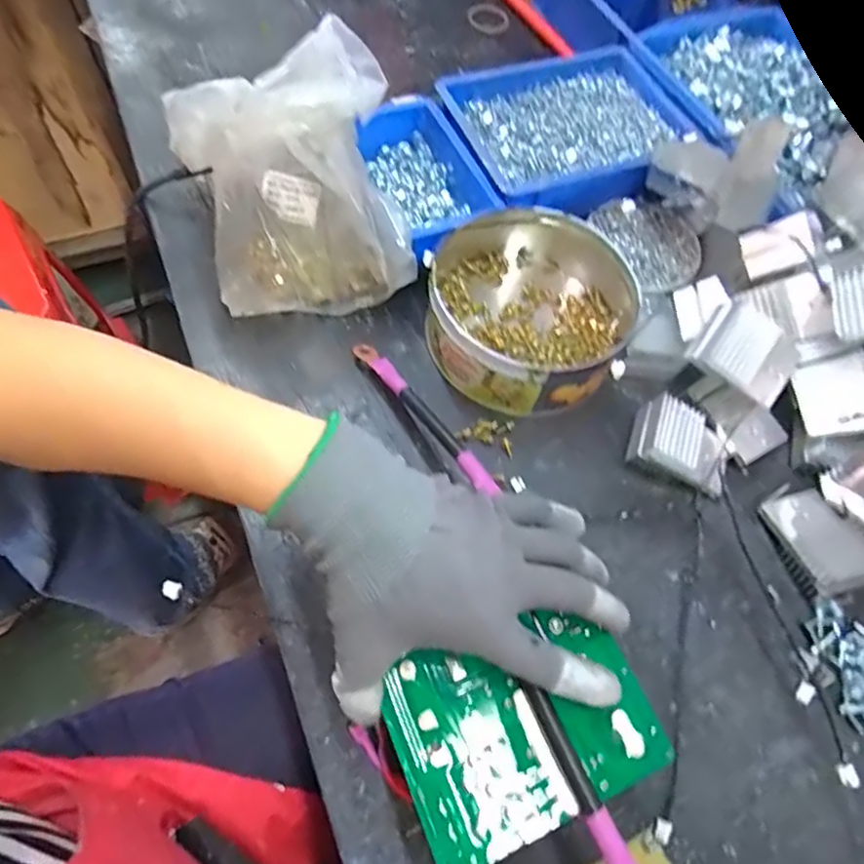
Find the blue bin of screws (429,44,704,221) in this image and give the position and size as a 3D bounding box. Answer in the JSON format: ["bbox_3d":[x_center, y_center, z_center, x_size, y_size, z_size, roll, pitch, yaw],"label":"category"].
[{"bbox_3d":[0.123,-0.260,0.536,0.196,0.056,0.157,-19,64,-13],"label":"blue bin of screws"}]

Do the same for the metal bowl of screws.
[{"bbox_3d":[0.071,-0.094,0.451,0.146,0.059,0.151,1,62,-3],"label":"metal bowl of screws"}]

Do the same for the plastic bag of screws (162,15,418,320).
[{"bbox_3d":[-0.095,-0.166,0.415,0.143,0.173,0.096,-9,63,-8],"label":"plastic bag of screws"}]

